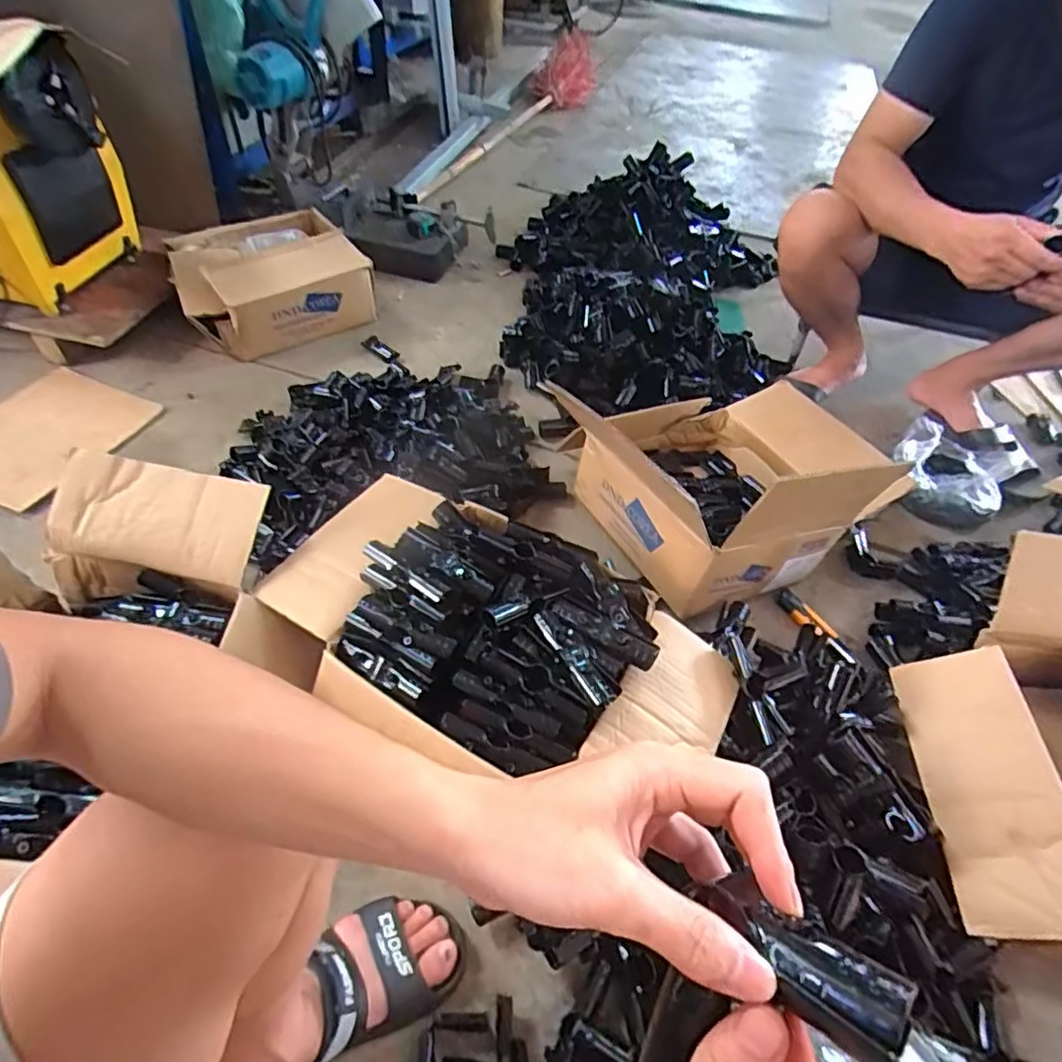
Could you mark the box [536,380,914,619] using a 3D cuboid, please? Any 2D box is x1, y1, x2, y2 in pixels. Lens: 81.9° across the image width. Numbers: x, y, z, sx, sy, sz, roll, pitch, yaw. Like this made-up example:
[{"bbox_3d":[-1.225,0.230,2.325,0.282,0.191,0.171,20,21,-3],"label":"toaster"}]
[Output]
[{"bbox_3d":[0.328,-0.118,0.969,0.463,0.243,0.365,-20,55,-21],"label":"box"}]

